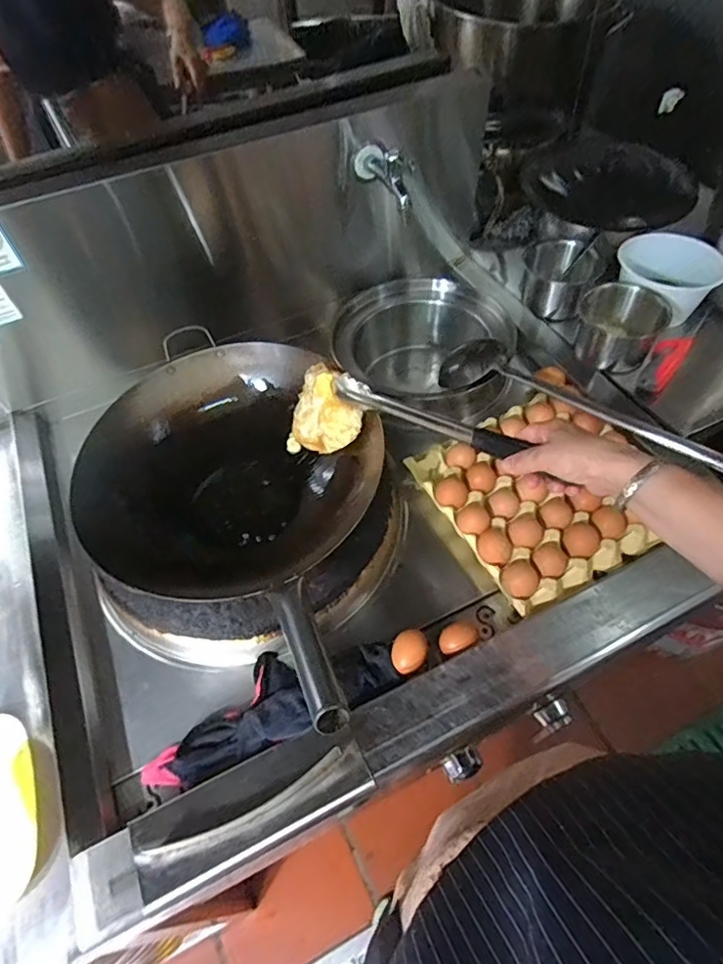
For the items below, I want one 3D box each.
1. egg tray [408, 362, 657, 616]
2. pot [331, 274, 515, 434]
[{"bbox_3d":[0.249,0.000,0.749,0.285,0.049,0.277,-26,57,-15],"label":"egg tray"},{"bbox_3d":[0.120,-0.207,0.933,0.258,0.194,0.249,-2,54,2],"label":"pot"}]

